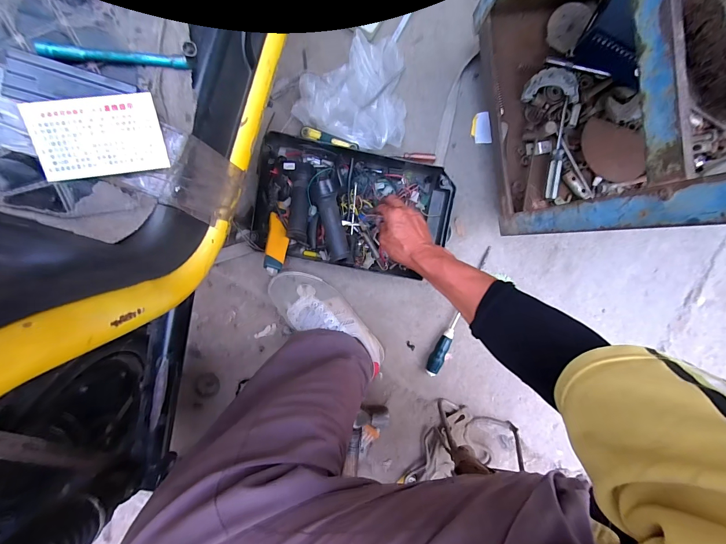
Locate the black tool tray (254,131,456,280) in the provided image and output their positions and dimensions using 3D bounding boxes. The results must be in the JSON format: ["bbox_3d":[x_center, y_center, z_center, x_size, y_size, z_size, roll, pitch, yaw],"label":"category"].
[{"bbox_3d":[-0.016,-0.119,0.602,0.344,0.108,0.212,11,91,-7],"label":"black tool tray"}]

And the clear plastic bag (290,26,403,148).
[{"bbox_3d":[-0.013,-0.341,0.596,0.209,0.070,0.191,9,91,-7],"label":"clear plastic bag"}]

